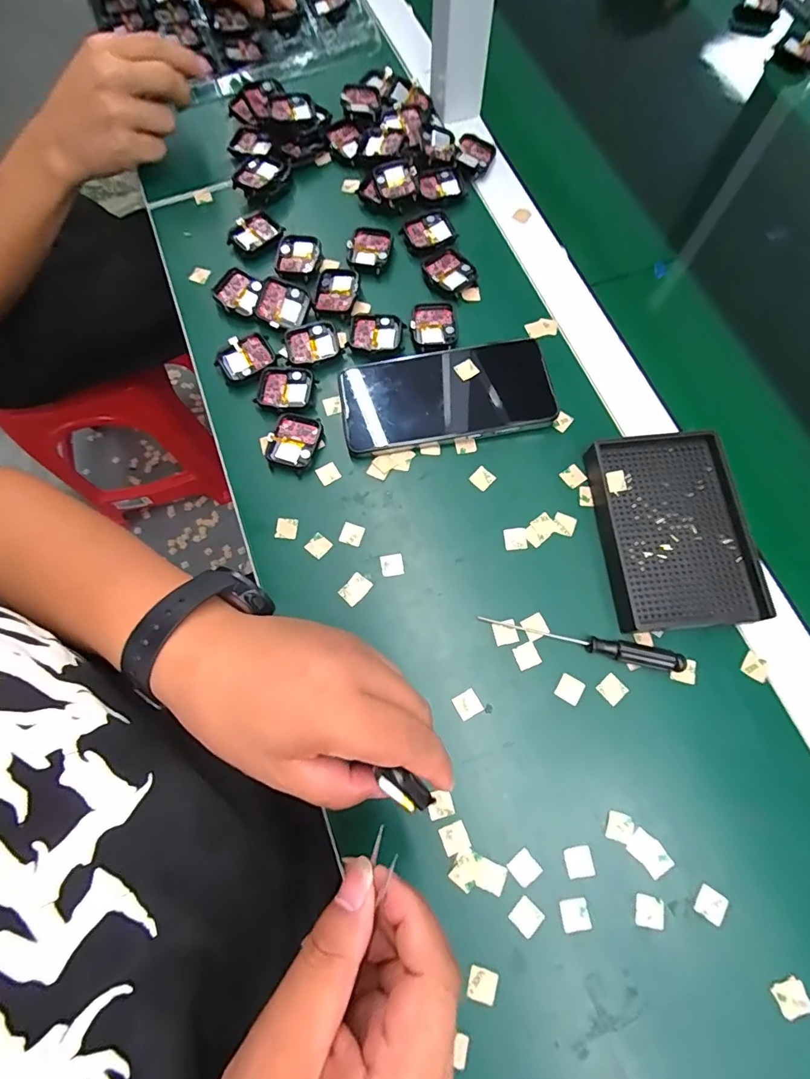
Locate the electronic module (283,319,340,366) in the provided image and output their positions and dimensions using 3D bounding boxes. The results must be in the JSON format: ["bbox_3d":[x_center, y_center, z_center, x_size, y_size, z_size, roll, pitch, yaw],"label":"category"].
[{"bbox_3d":[-0.077,-0.163,0.392,0.044,0.006,0.039,-21,74,-6],"label":"electronic module"}]

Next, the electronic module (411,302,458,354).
[{"bbox_3d":[0.024,-0.177,0.392,0.037,0.005,0.048,-7,73,-2],"label":"electronic module"}]

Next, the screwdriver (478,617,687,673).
[{"bbox_3d":[0.117,0.068,0.313,0.131,0.014,0.012,13,73,4],"label":"screwdriver"}]

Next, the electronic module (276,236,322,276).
[{"bbox_3d":[-0.094,-0.255,0.418,0.038,0.006,0.041,0,73,1],"label":"electronic module"}]

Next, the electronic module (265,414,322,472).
[{"bbox_3d":[-0.087,-0.076,0.367,0.037,0.011,0.042,14,73,5],"label":"electronic module"}]

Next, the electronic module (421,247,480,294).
[{"bbox_3d":[0.039,-0.232,0.411,0.039,0.007,0.042,-30,75,-8],"label":"electronic module"}]

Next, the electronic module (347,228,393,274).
[{"bbox_3d":[-0.032,-0.259,0.418,0.036,0.010,0.041,9,73,3],"label":"electronic module"}]

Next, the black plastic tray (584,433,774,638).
[{"bbox_3d":[0.187,-0.007,0.331,0.095,0.021,0.135,-1,73,0],"label":"black plastic tray"}]

